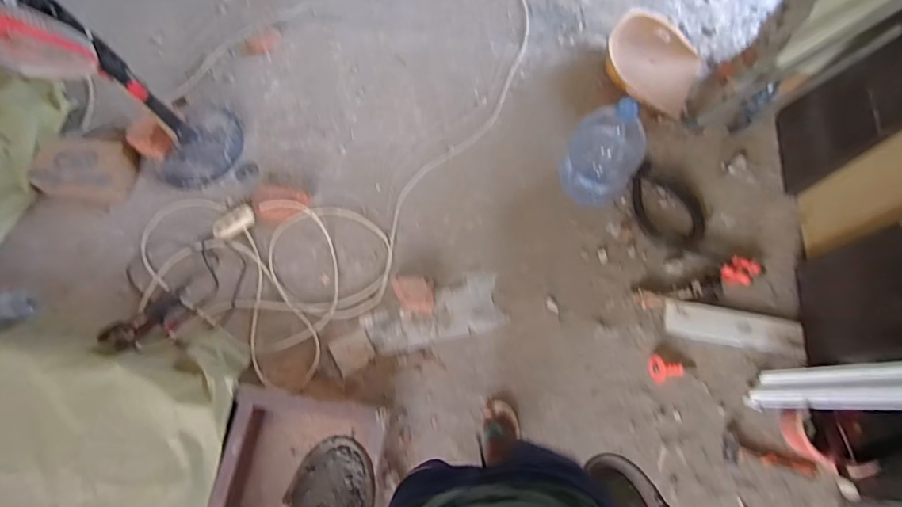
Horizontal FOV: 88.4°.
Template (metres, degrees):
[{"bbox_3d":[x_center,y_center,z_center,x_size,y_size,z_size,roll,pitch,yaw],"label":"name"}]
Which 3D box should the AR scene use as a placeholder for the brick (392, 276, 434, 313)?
[{"bbox_3d":[-0.131,0.141,1.614,0.139,0.069,0.123,2,69,1],"label":"brick"}]

